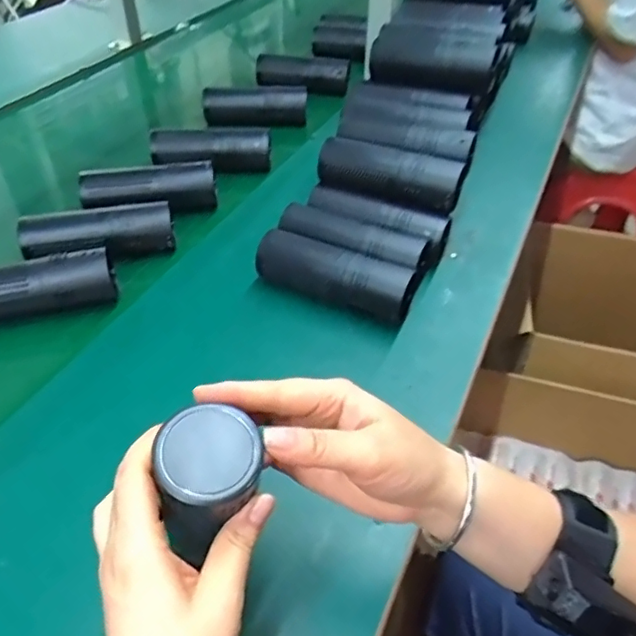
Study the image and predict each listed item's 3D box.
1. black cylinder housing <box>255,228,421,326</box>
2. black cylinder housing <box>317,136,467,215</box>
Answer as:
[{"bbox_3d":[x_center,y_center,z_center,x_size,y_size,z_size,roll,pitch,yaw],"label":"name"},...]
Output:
[{"bbox_3d":[0.017,-0.040,0.582,0.162,0.045,0.056,17,46,16],"label":"black cylinder housing"},{"bbox_3d":[0.077,-0.162,0.632,0.162,0.041,0.048,23,48,21],"label":"black cylinder housing"}]

